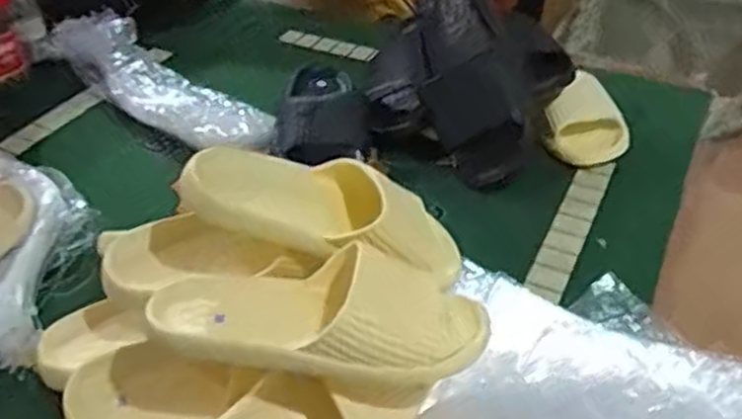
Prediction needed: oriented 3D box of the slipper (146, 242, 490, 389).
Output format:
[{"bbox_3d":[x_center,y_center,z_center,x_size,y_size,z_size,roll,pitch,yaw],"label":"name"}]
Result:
[{"bbox_3d":[-0.035,0.076,0.560,0.234,0.063,0.100,0,39,-3],"label":"slipper"}]

